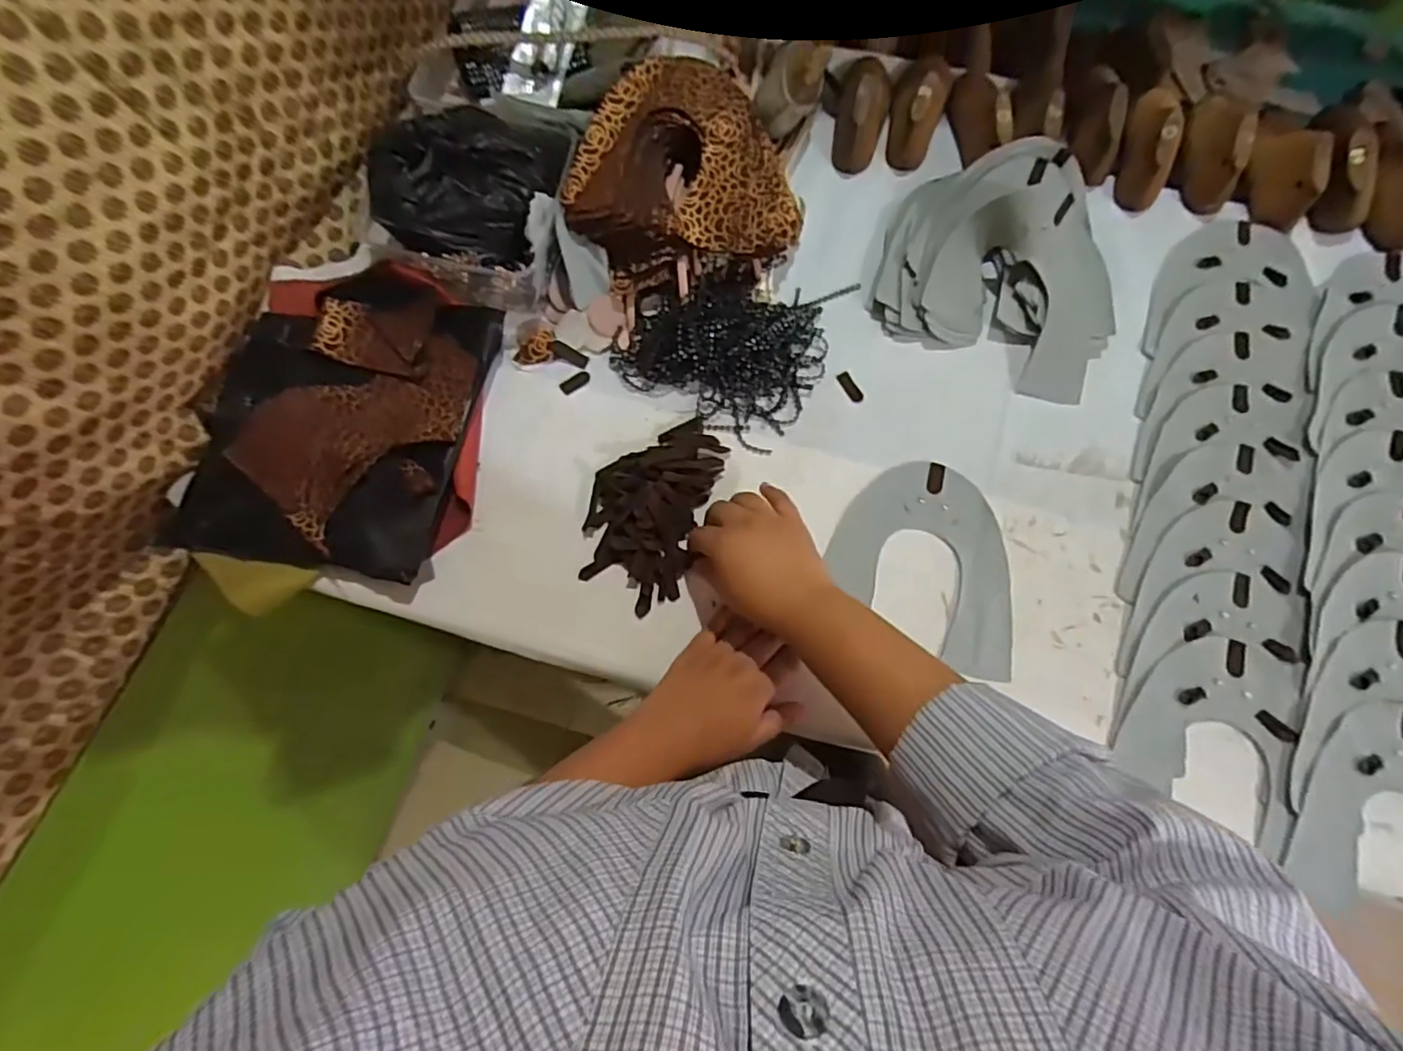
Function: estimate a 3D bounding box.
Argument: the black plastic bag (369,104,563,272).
[{"bbox_3d":[-0.194,-0.287,0.516,0.124,0.077,0.126,16,73,6],"label":"black plastic bag"}]

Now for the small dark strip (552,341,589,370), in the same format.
[{"bbox_3d":[-0.117,-0.152,0.555,0.035,0.006,0.012,28,75,10],"label":"small dark strip"}]

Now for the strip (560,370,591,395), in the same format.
[{"bbox_3d":[-0.111,-0.126,0.549,0.027,0.004,0.013,-40,76,-11],"label":"strip"}]

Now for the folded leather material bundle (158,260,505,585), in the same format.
[{"bbox_3d":[-0.296,-0.093,0.519,0.228,0.035,0.257,7,72,4],"label":"folded leather material bundle"}]

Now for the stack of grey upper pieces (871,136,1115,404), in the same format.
[{"bbox_3d":[0.267,-0.239,0.546,0.201,0.064,0.223,15,73,6],"label":"stack of grey upper pieces"}]

